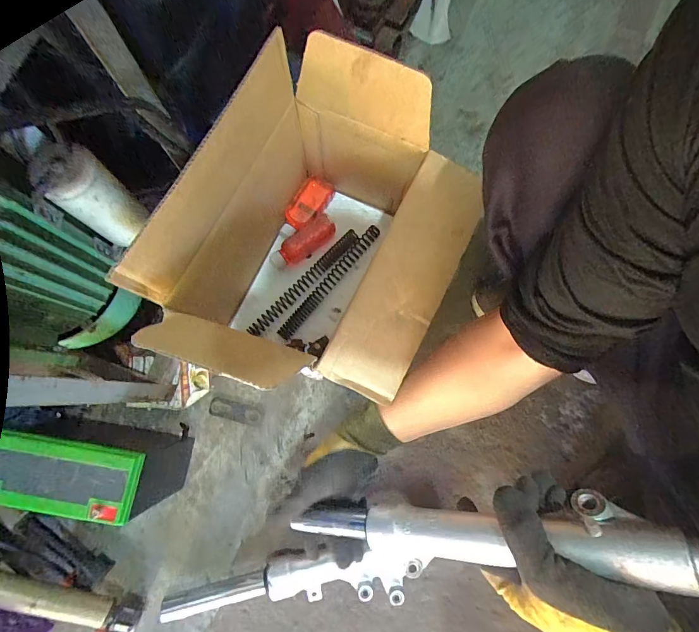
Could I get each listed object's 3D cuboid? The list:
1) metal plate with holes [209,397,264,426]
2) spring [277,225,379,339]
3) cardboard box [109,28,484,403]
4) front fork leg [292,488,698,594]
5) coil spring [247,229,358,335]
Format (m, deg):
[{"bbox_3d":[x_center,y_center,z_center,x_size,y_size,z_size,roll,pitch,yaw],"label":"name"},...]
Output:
[{"bbox_3d":[-0.183,0.153,0.595,0.086,0.006,0.030,13,78,1],"label":"metal plate with holes"},{"bbox_3d":[-0.032,-0.059,0.625,0.024,0.018,0.243,39,80,6],"label":"spring"},{"bbox_3d":[-0.036,-0.077,0.499,0.307,0.297,0.356,27,79,4],"label":"cardboard box"},{"bbox_3d":[0.097,0.204,0.349,0.357,0.044,0.047,-16,77,32],"label":"front fork leg"},{"bbox_3d":[-0.074,-0.058,0.622,0.025,0.021,0.240,44,81,7],"label":"coil spring"}]

